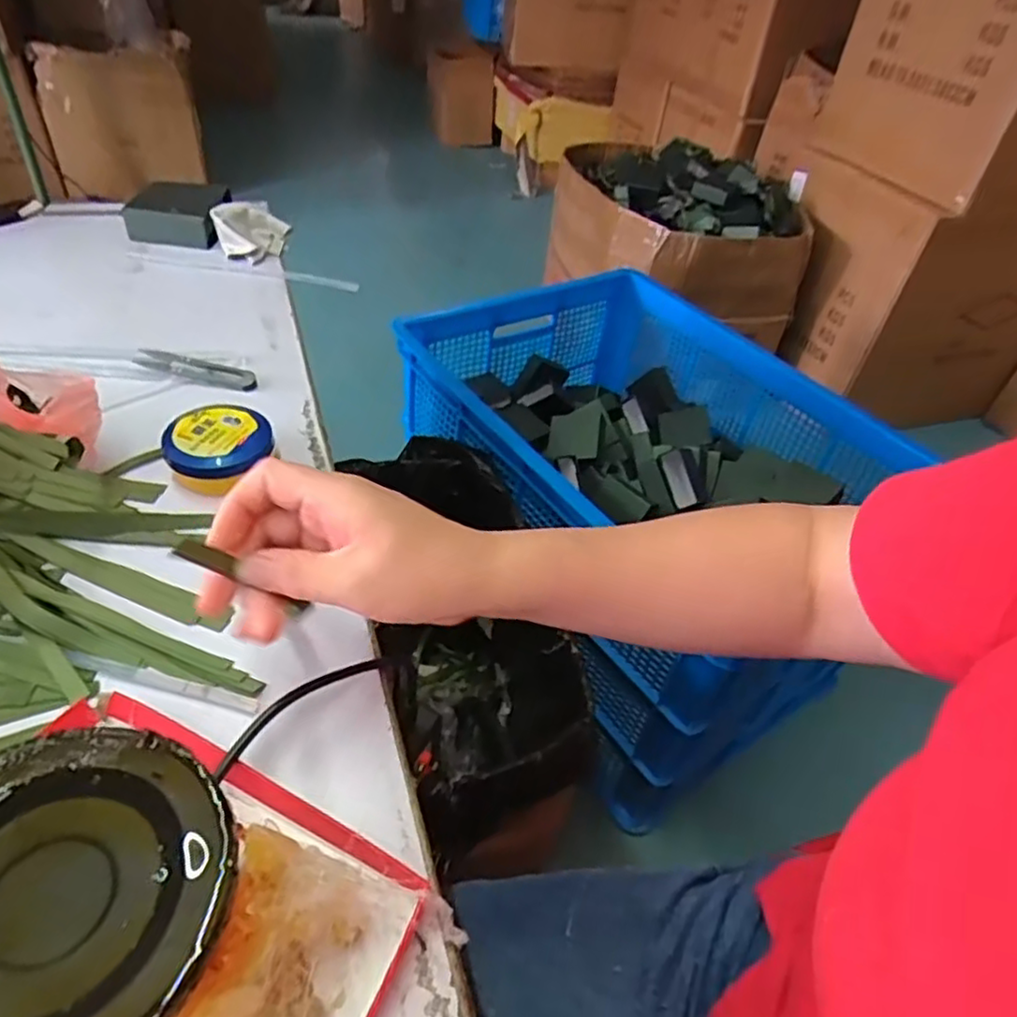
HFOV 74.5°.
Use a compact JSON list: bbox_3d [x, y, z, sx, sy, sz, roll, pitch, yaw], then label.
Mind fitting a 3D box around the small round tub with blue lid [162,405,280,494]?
[{"bbox_3d":[-0.207,-0.042,0.481,0.070,0.031,0.064,4,43,-4],"label":"small round tub with blue lid"}]

